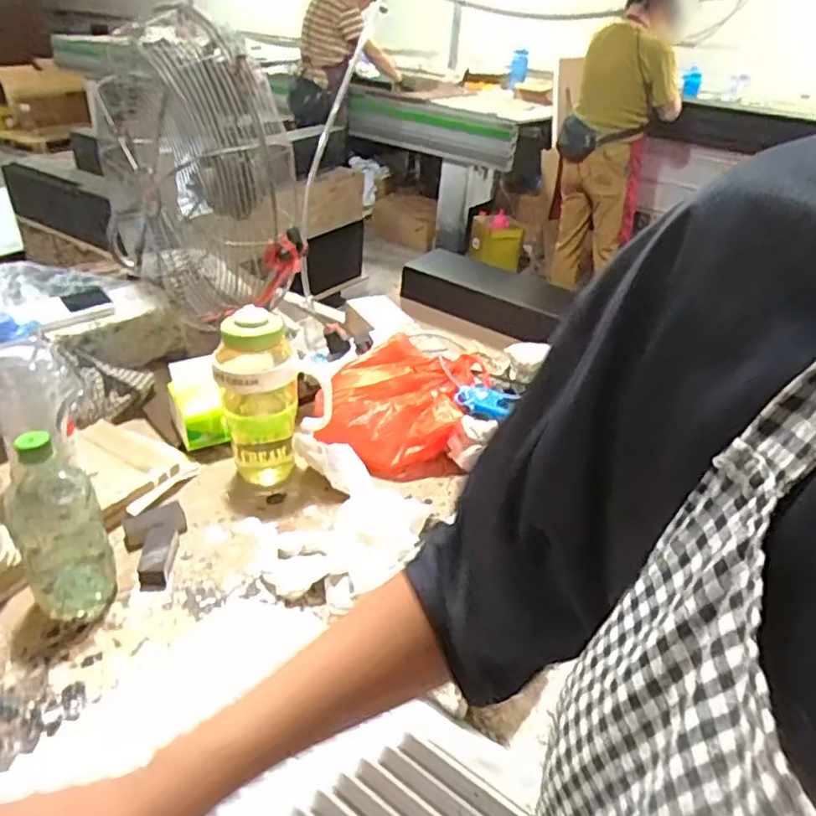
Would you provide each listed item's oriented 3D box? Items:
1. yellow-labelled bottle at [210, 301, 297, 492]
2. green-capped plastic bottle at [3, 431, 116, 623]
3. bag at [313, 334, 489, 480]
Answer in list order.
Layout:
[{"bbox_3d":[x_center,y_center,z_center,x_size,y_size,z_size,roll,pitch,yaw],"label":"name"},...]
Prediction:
[{"bbox_3d":[-0.191,-0.011,0.810,0.097,0.226,0.081,-4,34,-13],"label":"yellow-labelled bottle"},{"bbox_3d":[-0.344,0.120,0.629,0.078,0.189,0.069,-17,39,-29],"label":"green-capped plastic bottle"},{"bbox_3d":[-0.010,-0.009,0.928,0.220,0.088,0.213,10,34,8],"label":"bag"}]

